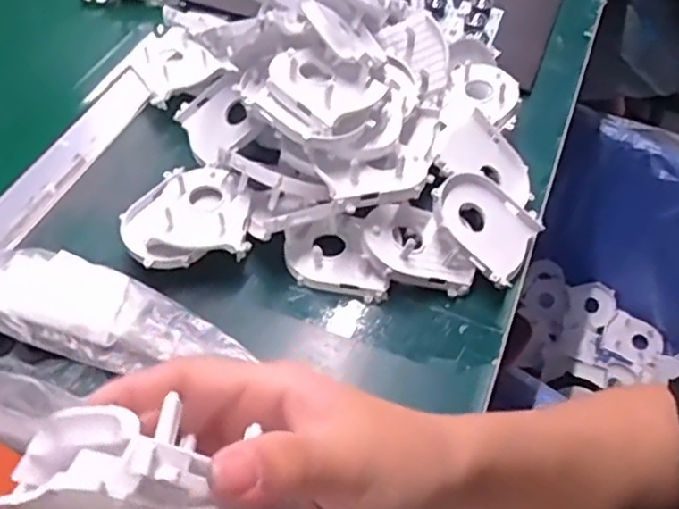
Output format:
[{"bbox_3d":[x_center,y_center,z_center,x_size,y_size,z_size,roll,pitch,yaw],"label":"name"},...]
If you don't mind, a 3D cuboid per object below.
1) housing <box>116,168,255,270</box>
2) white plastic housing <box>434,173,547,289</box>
[{"bbox_3d":[-0.108,-0.029,0.477,0.086,0.025,0.084,2,52,-2],"label":"housing"},{"bbox_3d":[0.103,-0.022,0.483,0.080,0.021,0.069,43,50,-6],"label":"white plastic housing"}]

